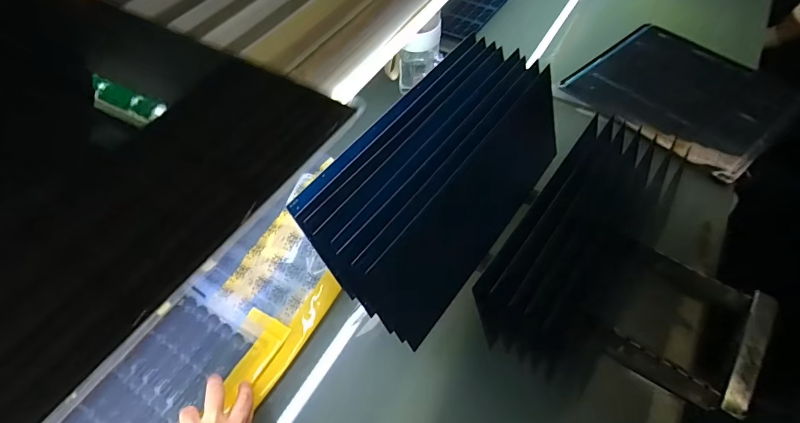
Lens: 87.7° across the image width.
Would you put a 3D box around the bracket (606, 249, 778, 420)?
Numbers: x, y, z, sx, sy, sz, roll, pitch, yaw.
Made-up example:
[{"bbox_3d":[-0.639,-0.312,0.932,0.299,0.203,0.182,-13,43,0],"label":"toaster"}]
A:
[{"bbox_3d":[0.386,0.154,0.557,0.157,0.056,0.187,30,62,20],"label":"bracket"}]

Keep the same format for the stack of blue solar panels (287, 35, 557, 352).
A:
[{"bbox_3d":[0.067,-0.034,0.594,0.215,0.180,0.397,33,63,22],"label":"stack of blue solar panels"}]

